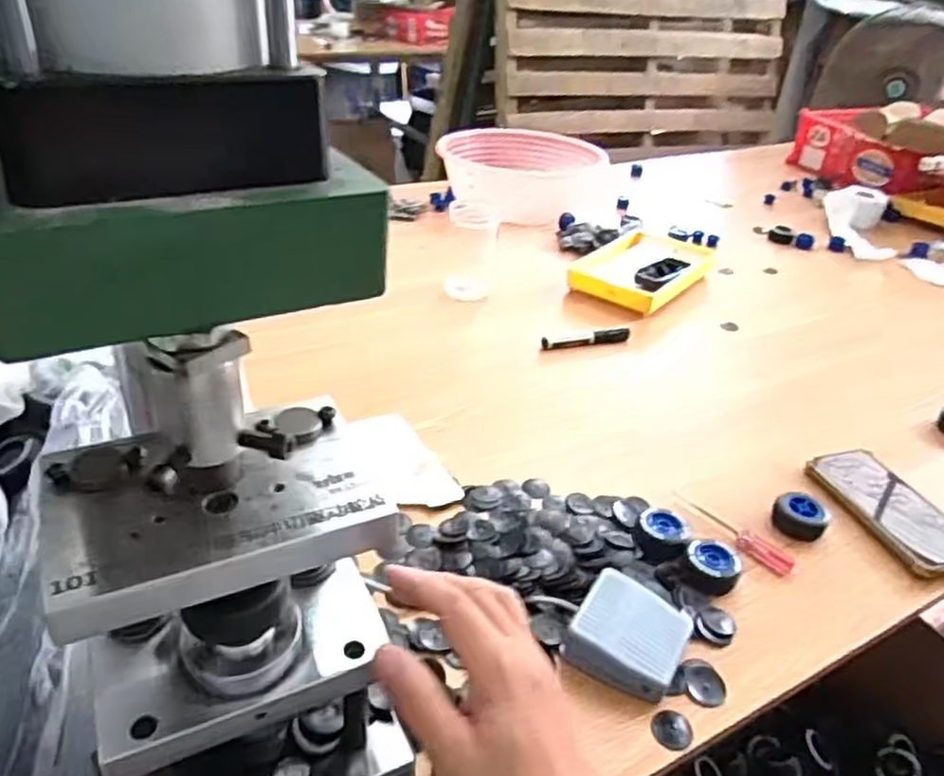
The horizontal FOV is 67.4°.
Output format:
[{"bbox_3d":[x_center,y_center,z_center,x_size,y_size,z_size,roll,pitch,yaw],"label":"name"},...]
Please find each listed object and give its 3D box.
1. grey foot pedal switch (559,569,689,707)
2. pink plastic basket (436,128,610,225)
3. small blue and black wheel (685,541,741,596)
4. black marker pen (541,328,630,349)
[{"bbox_3d":[0.127,0.192,0.566,0.081,0.033,0.089,21,36,23],"label":"grey foot pedal switch"},{"bbox_3d":[0.104,-0.445,1.480,0.332,0.121,0.245,4,33,-2],"label":"pink plastic basket"},{"bbox_3d":[0.215,0.158,0.634,0.047,0.023,0.040,20,36,22],"label":"small blue and black wheel"},{"bbox_3d":[0.165,-0.070,1.006,0.141,0.018,0.014,-8,35,-20],"label":"black marker pen"}]

